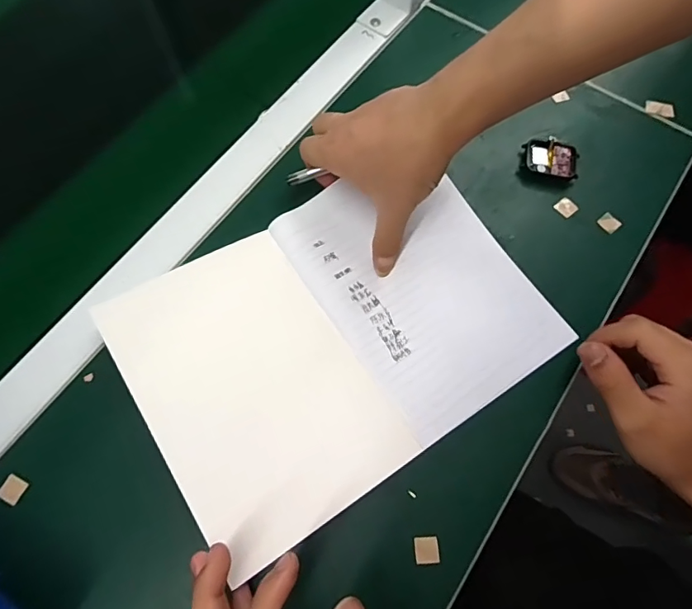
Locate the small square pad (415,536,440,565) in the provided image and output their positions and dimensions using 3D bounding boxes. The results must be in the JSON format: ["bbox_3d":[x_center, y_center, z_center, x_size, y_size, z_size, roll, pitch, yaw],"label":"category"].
[{"bbox_3d":[0.053,0.160,0.309,0.015,0.004,0.016,-1,69,-3],"label":"small square pad"}]

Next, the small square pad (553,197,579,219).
[{"bbox_3d":[0.190,-0.084,0.407,0.016,0.004,0.017,-32,74,-14],"label":"small square pad"}]

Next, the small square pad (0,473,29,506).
[{"bbox_3d":[-0.224,0.124,0.318,0.015,0.004,0.015,25,70,7],"label":"small square pad"}]

